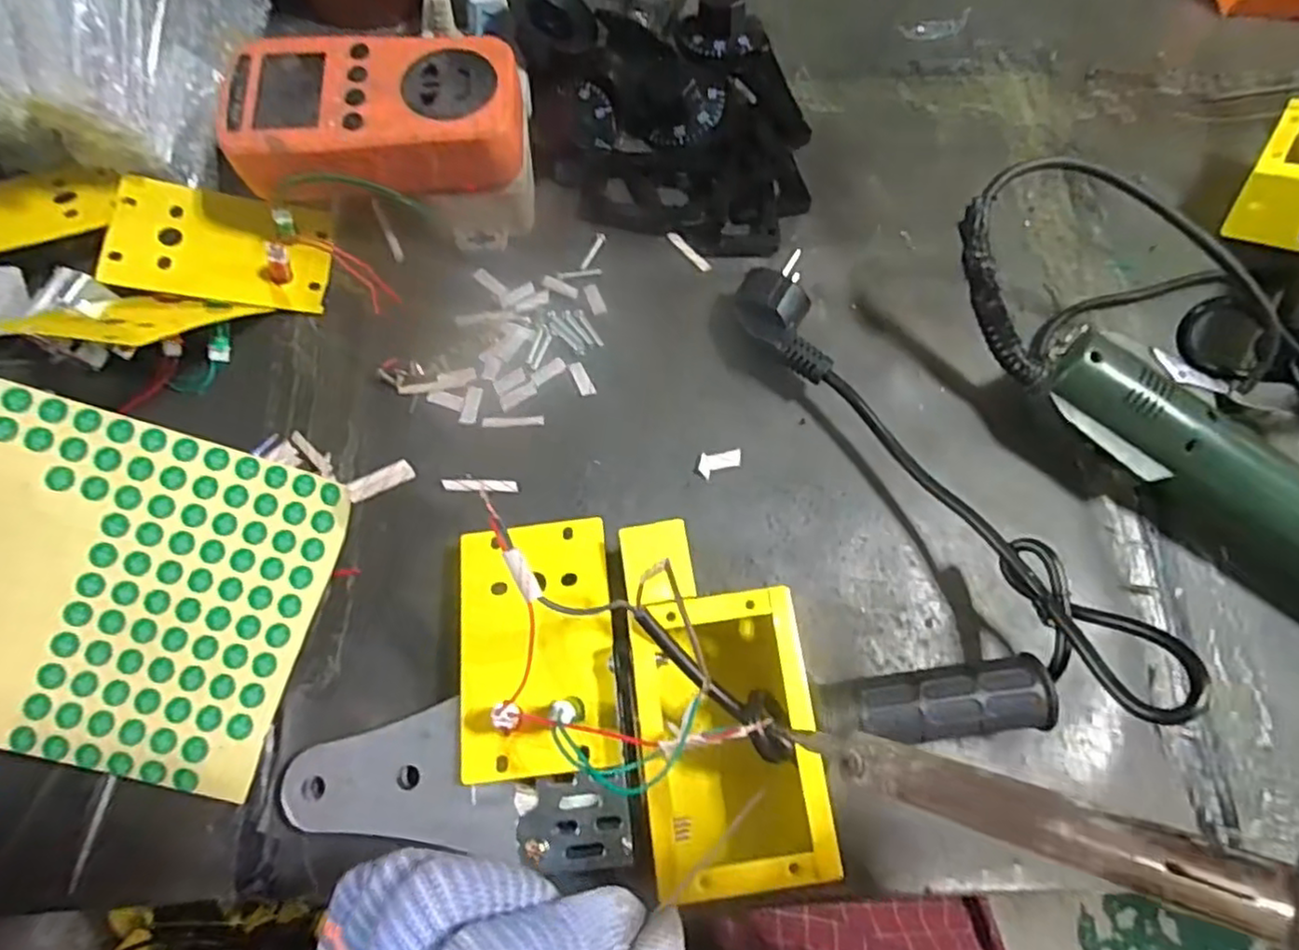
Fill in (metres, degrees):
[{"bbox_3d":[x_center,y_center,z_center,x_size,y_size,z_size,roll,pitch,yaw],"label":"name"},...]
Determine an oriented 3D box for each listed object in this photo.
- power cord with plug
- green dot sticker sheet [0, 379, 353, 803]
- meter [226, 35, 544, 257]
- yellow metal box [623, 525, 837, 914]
[{"bbox_3d":[0.116,-0.004,0.288,0.032,0.066,0.233,-32,75,-13],"label":"power cord with plug"},{"bbox_3d":[-0.215,0.044,0.266,0.155,0.008,0.129,18,81,-8],"label":"green dot sticker sheet"},{"bbox_3d":[-0.123,-0.157,0.330,0.131,0.066,0.074,-6,71,-4],"label":"meter"},{"bbox_3d":[0.025,0.084,0.259,0.070,0.054,0.129,-6,71,-4],"label":"yellow metal box"}]

